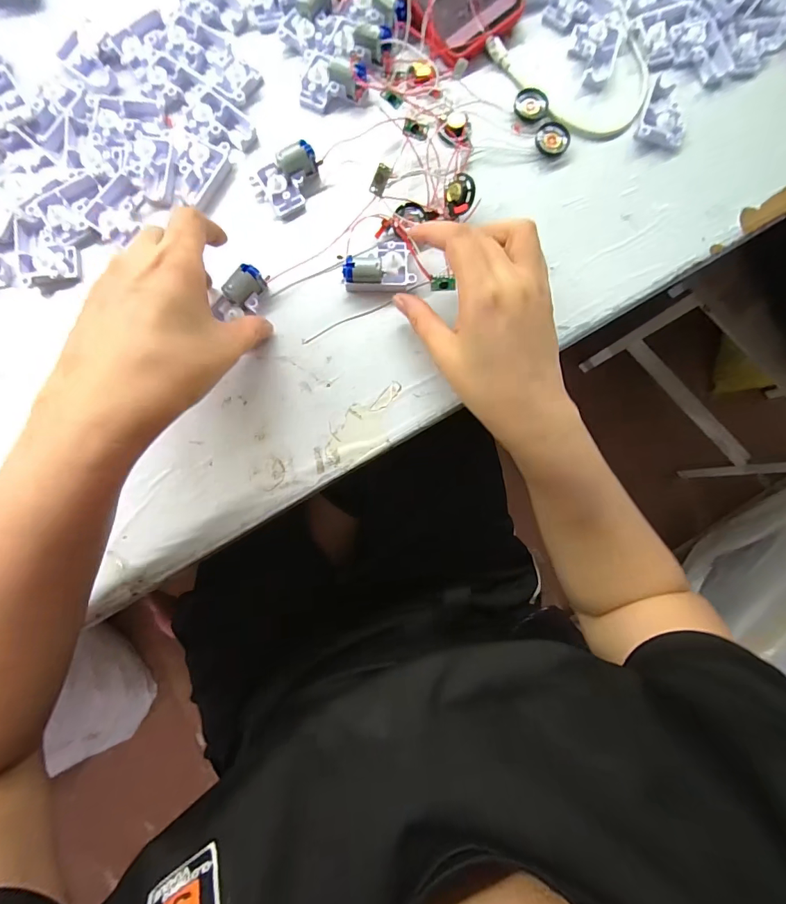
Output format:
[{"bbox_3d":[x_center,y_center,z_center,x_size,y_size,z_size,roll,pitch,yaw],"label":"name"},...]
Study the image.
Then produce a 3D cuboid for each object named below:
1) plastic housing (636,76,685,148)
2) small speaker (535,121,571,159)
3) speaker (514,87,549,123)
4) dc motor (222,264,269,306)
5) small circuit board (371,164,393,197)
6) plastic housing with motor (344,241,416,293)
[{"bbox_3d":[0.214,-0.264,0.316,0.036,0.012,0.053,20,85,-1],"label":"plastic housing"},{"bbox_3d":[0.123,-0.241,0.312,0.025,0.004,0.025,6,97,9],"label":"small speaker"},{"bbox_3d":[0.107,-0.269,0.314,0.026,0.006,0.022,28,85,-1],"label":"speaker"},{"bbox_3d":[-0.103,-0.116,0.284,0.016,0.016,0.029,36,84,0],"label":"dc motor"},{"bbox_3d":[-0.008,-0.187,0.279,0.010,0.004,0.018,22,126,-14],"label":"small circuit board"},{"bbox_3d":[-0.011,-0.135,0.291,0.050,0.019,0.033,-3,86,-3],"label":"plastic housing with motor"}]

